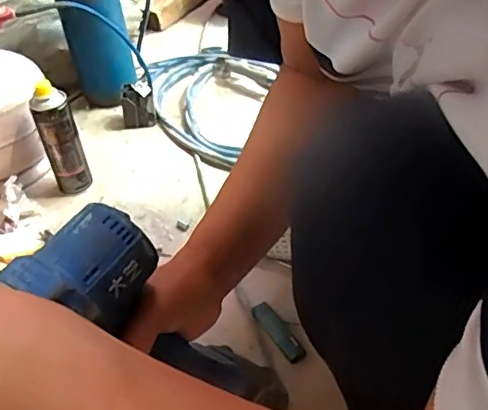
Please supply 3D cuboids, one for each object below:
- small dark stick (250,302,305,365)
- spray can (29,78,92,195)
[{"bbox_3d":[0.040,0.146,0.633,0.022,0.013,0.087,-26,45,-23],"label":"small dark stick"},{"bbox_3d":[-0.261,-0.092,0.794,0.048,0.170,0.042,-23,43,-19],"label":"spray can"}]

